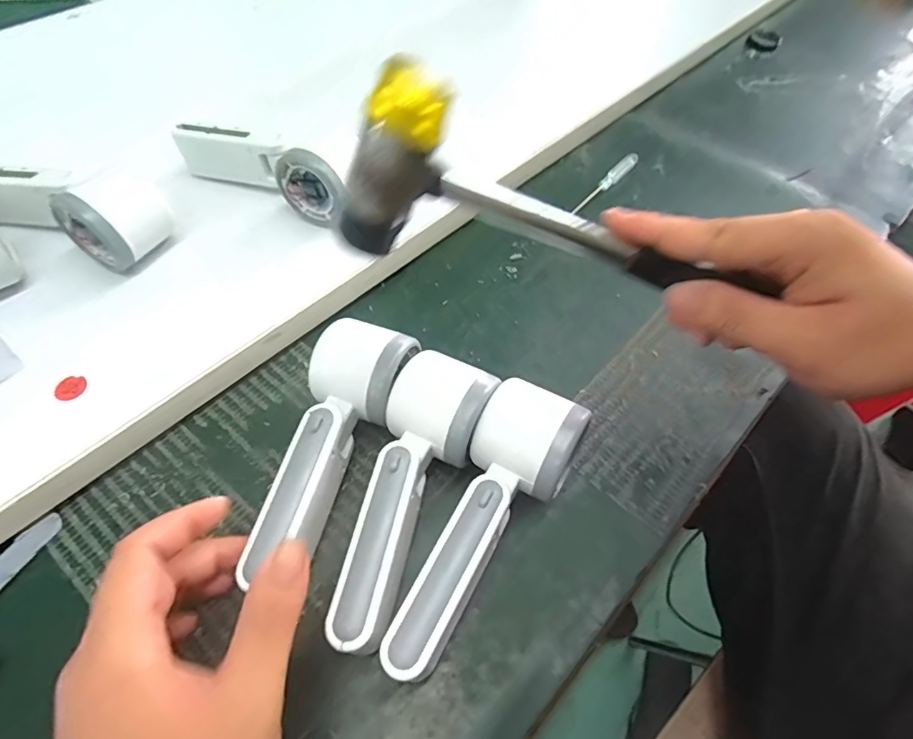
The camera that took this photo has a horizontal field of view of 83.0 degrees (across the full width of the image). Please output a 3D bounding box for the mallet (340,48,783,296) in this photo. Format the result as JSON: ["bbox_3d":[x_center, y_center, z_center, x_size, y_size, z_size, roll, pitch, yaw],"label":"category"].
[{"bbox_3d":[0.052,-0.060,0.225,0.195,0.066,0.024,14,55,-19],"label":"mallet"}]

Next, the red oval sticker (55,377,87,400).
[{"bbox_3d":[-0.242,0.011,0.323,0.016,0.004,0.017,0,57,0],"label":"red oval sticker"}]

